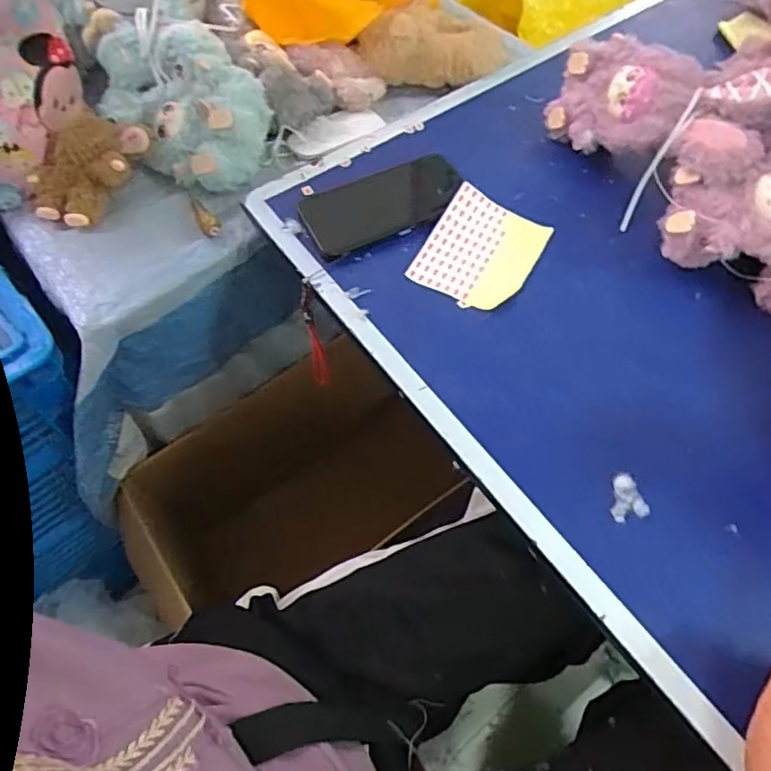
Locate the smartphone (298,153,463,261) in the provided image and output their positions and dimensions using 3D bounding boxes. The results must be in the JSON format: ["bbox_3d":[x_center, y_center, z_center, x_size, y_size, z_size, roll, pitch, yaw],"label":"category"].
[{"bbox_3d":[-0.003,-0.180,0.595,0.156,0.011,0.079,-26,69,-5],"label":"smartphone"}]

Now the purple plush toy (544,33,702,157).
[{"bbox_3d":[0.232,-0.280,0.608,0.135,0.094,0.094,27,65,16],"label":"purple plush toy"}]

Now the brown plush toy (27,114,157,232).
[{"bbox_3d":[-0.306,-0.226,0.623,0.083,0.055,0.132,36,68,20],"label":"brown plush toy"}]

